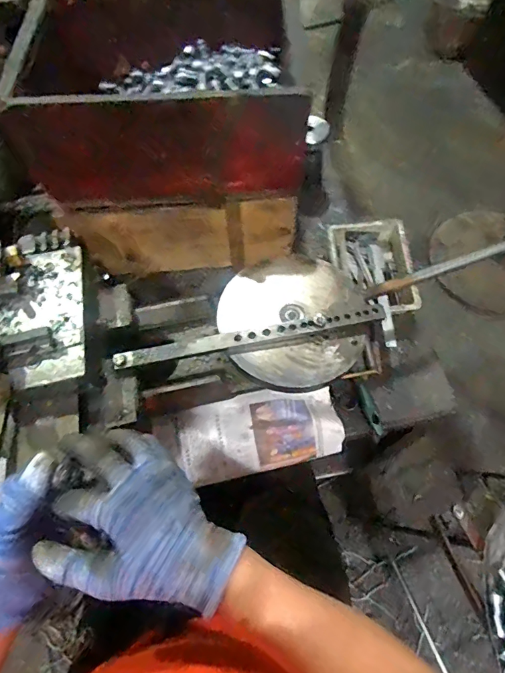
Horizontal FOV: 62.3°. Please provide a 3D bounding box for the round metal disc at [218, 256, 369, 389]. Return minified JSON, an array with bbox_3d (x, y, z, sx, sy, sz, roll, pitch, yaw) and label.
[{"bbox_3d":[0.050,-0.027,0.540,0.179,0.020,0.180,-1,66,2],"label":"round metal disc"}]

